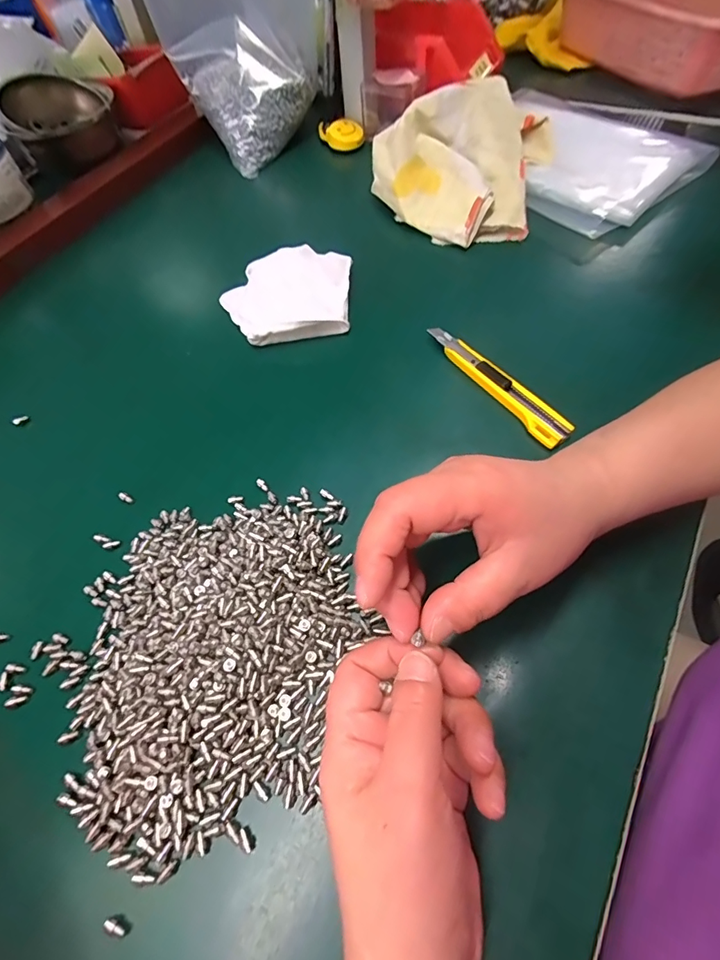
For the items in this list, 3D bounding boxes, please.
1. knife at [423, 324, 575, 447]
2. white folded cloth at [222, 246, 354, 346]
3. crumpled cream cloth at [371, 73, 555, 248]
[{"bbox_3d":[0.097,-0.071,0.332,0.021,0.012,0.131,-33,62,-15],"label":"knife"},{"bbox_3d":[-0.064,-0.159,0.391,0.109,0.022,0.097,-3,58,2],"label":"white folded cloth"},{"bbox_3d":[0.097,-0.312,0.438,0.169,0.070,0.169,10,60,10],"label":"crumpled cream cloth"}]

